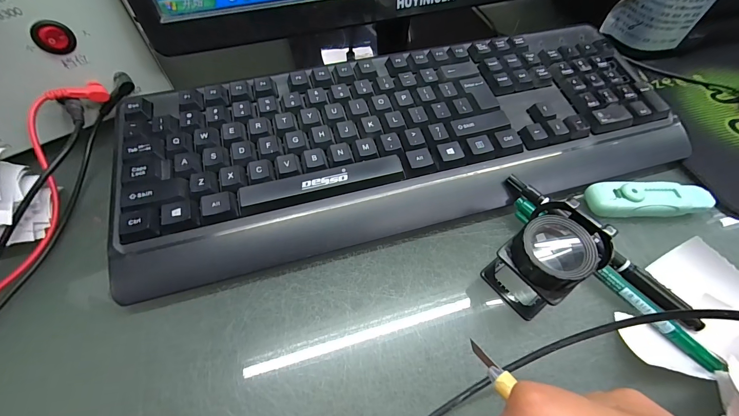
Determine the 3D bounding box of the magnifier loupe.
[{"bbox_3d":[0.104,0.031,0.190,0.048,0.060,0.040,-31,63,-19],"label":"magnifier loupe"}]

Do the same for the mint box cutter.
[{"bbox_3d":[0.210,-0.006,0.239,0.087,0.020,0.024,0,57,-1],"label":"mint box cutter"}]

